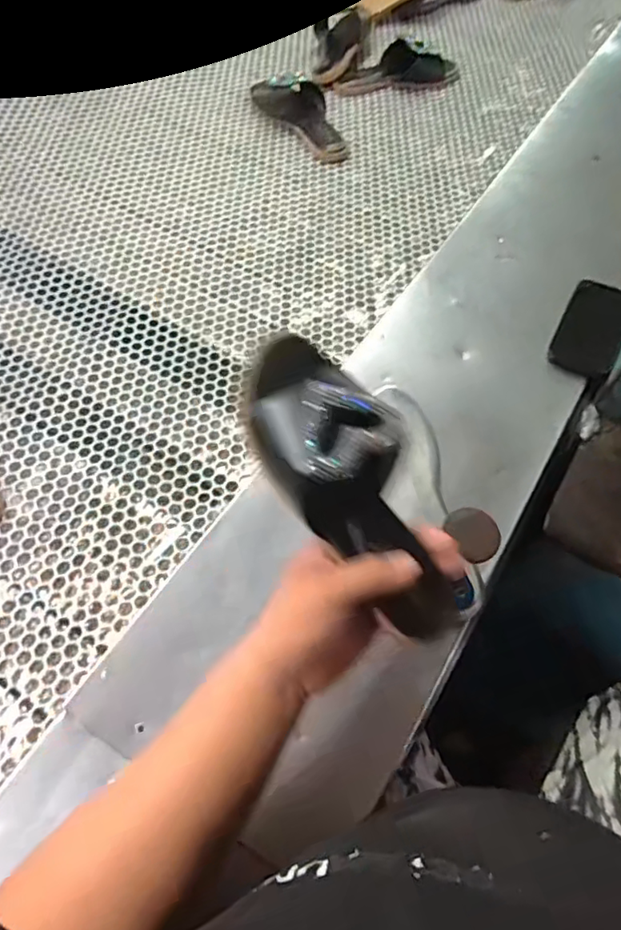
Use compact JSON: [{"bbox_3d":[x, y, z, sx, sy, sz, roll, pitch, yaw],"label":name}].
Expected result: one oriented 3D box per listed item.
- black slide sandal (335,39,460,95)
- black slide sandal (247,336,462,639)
[{"bbox_3d":[0.147,-0.678,0.998,0.227,0.059,0.078,-14,62,-11],"label":"black slide sandal"},{"bbox_3d":[0.032,0.019,0.383,0.078,0.058,0.212,-31,92,-19],"label":"black slide sandal"}]

